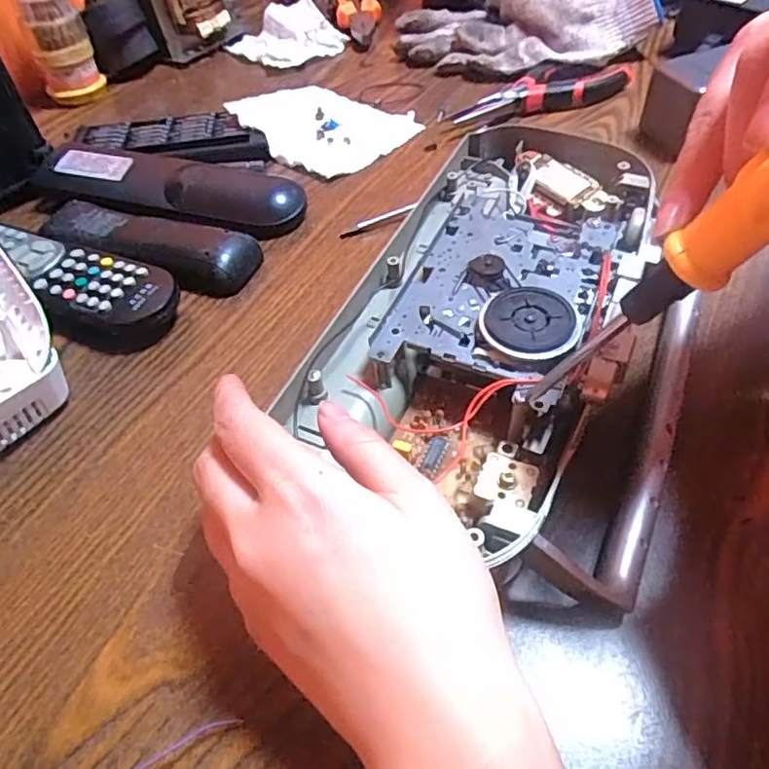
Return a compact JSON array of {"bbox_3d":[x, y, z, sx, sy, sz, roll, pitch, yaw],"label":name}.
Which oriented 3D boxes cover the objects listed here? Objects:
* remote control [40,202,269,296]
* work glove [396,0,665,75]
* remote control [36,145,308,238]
[{"bbox_3d":[-0.153,-0.092,0.389,0.149,0.022,0.047,16,53,18],"label":"remote control"},{"bbox_3d":[0.121,-0.318,0.529,0.213,0.064,0.093,5,51,9],"label":"work glove"},{"bbox_3d":[-0.149,-0.135,0.419,0.187,0.028,0.057,15,53,17],"label":"remote control"}]

